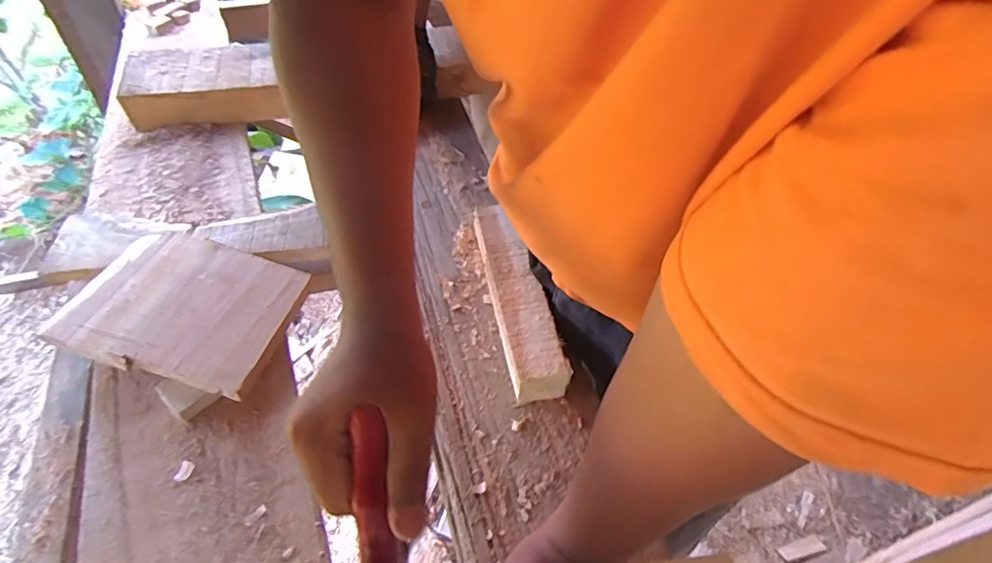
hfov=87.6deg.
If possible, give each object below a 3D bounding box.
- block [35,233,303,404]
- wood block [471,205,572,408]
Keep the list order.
[{"bbox_3d":[-0.294,0.019,0.493,0.191,0.014,0.146,12,50,8],"label":"block"},{"bbox_3d":[0.019,0.012,0.545,0.054,0.044,0.236,-10,53,-9],"label":"wood block"}]

